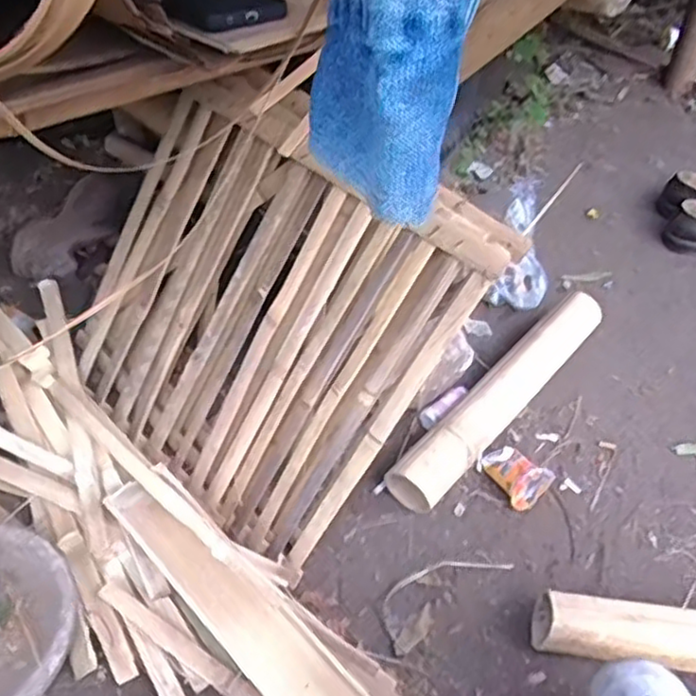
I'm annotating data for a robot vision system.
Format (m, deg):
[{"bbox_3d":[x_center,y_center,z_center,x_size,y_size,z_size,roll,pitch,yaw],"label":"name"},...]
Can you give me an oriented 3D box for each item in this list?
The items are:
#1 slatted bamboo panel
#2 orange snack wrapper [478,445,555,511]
[{"bbox_3d":[-0.134,-0.057,0.922,0.525,0.519,0.048,40,21,23],"label":"slatted bamboo panel"},{"bbox_3d":[0.242,0.175,1.024,0.058,0.055,0.100,-20,47,-25],"label":"orange snack wrapper"}]

